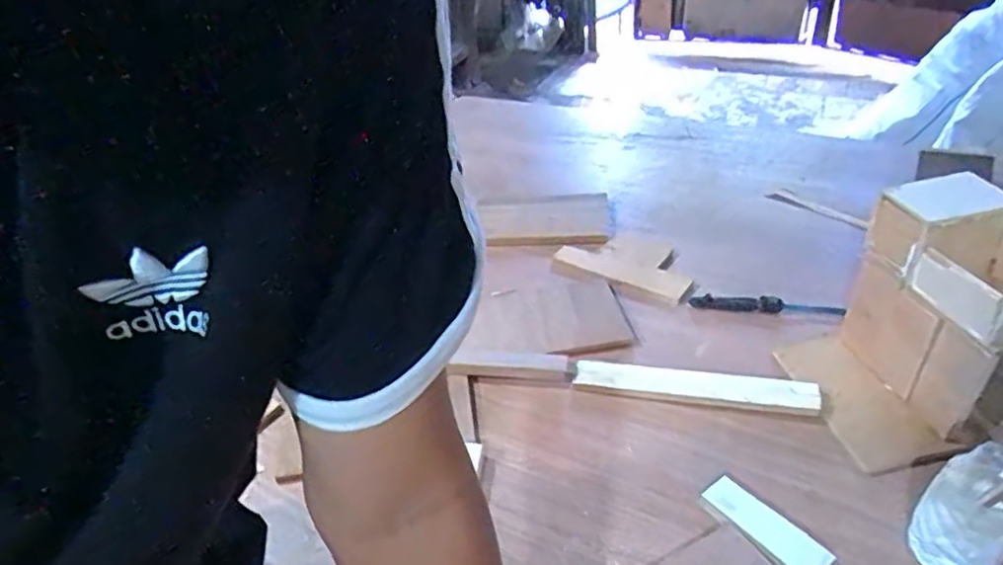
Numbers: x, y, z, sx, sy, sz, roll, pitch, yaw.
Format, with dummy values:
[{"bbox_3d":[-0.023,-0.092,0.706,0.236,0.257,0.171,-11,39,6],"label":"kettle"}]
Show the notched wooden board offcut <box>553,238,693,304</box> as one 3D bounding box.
[{"bbox_3d":[0.186,-0.029,0.927,0.197,0.019,0.104,20,45,31],"label":"notched wooden board offcut"}]

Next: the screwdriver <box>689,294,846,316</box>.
[{"bbox_3d":[0.338,0.031,0.816,0.177,0.016,0.031,4,39,15],"label":"screwdriver"}]

